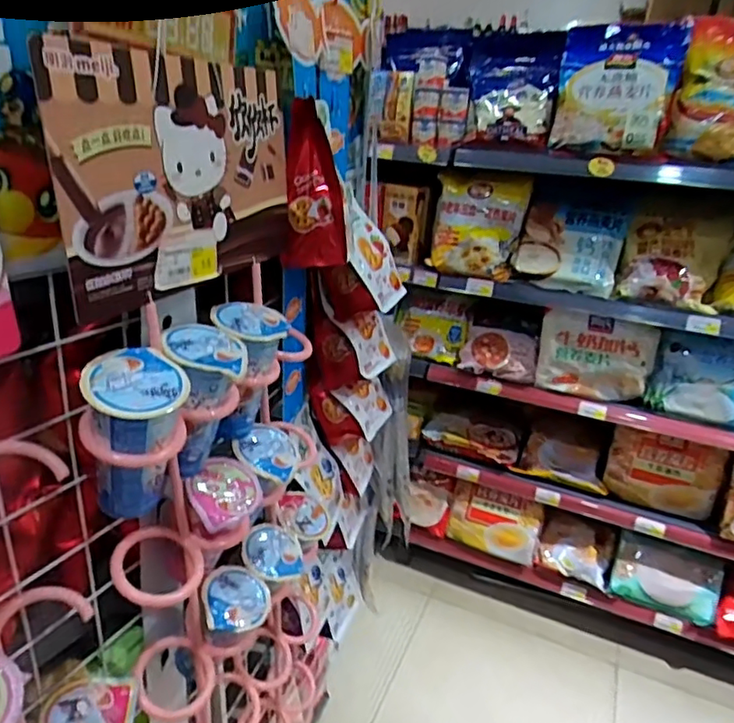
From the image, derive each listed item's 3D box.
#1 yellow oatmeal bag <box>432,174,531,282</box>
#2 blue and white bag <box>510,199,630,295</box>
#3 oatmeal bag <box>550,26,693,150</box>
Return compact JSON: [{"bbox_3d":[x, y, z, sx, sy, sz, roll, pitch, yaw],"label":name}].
[{"bbox_3d":[0.322,-0.395,1.661,0.251,0.275,0.092,12,25,15],"label":"yellow oatmeal bag"},{"bbox_3d":[0.565,-0.322,1.608,0.276,0.220,0.100,17,27,25],"label":"blue and white bag"},{"bbox_3d":[0.636,-0.701,1.455,0.286,0.346,0.080,9,-5,25],"label":"oatmeal bag"}]

